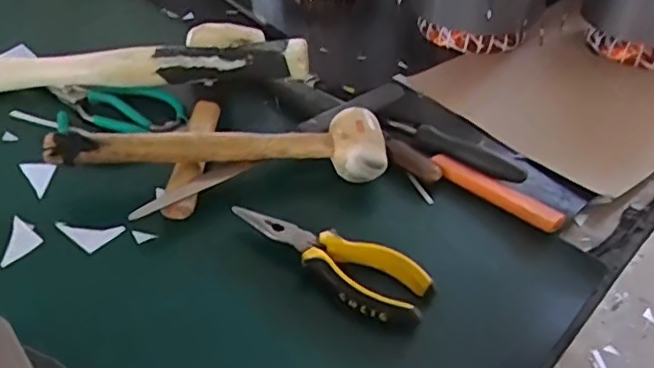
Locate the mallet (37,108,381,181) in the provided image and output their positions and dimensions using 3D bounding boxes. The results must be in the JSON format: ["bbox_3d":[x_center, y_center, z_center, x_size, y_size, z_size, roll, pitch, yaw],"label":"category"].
[{"bbox_3d":[-0.086,-0.028,0.515,0.267,0.055,0.059,2,42,-5],"label":"mallet"}]

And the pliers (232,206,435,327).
[{"bbox_3d":[0.003,0.053,0.452,0.149,0.022,0.053,28,46,22],"label":"pliers"}]

